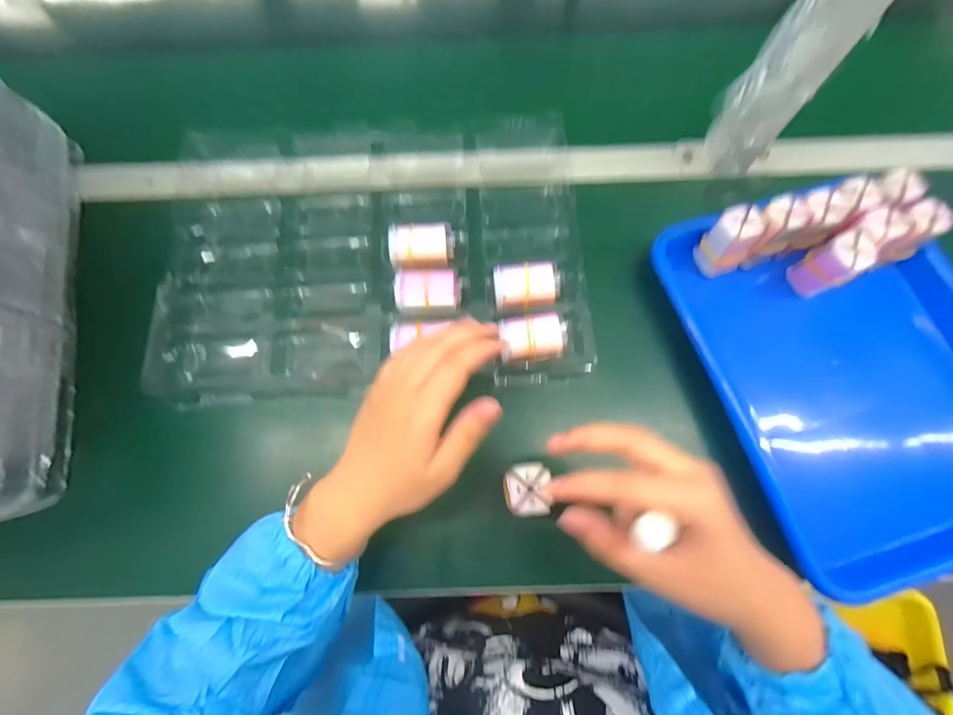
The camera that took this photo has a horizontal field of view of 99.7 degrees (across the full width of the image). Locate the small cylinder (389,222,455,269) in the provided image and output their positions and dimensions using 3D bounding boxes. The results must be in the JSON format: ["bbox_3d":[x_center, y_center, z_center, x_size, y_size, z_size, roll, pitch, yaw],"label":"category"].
[{"bbox_3d":[-0.053,-0.106,0.396,0.059,0.037,0.037,-5,73,-1],"label":"small cylinder"}]

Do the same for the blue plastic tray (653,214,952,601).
[{"bbox_3d":[0.322,0.008,0.353,0.235,0.036,0.315,-15,73,-4],"label":"blue plastic tray"}]

